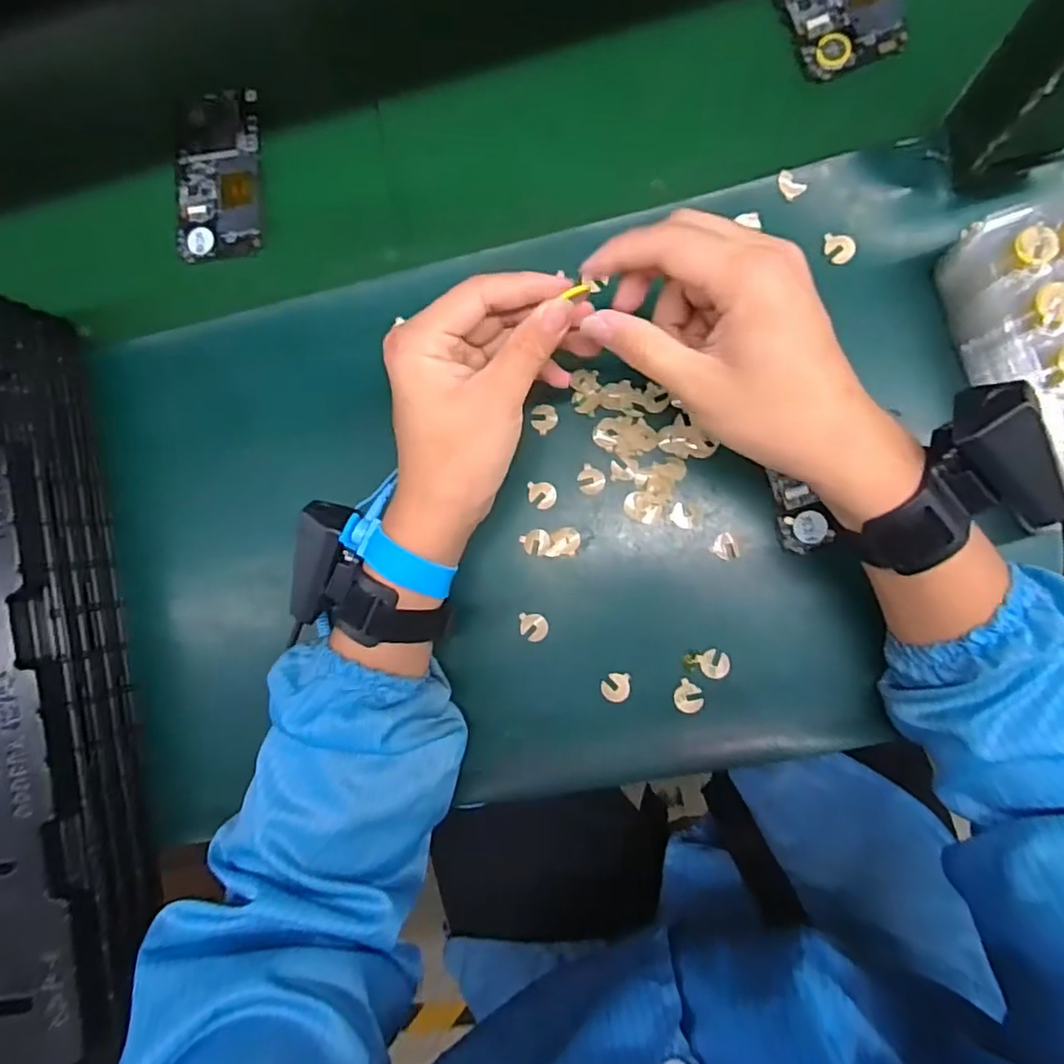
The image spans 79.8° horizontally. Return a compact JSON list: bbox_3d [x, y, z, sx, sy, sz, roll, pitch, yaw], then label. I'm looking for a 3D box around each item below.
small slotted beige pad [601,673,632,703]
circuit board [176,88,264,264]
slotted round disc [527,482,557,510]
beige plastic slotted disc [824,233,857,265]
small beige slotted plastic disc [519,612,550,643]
[{"bbox_3d":[0.053,0.099,0.404,0.019,0.004,0.018,1,85,8],"label":"small slotted beige pad"},{"bbox_3d":[-0.229,-0.261,0.463,0.066,0.004,0.126,-5,84,7],"label":"circuit board"},{"bbox_3d":[0.007,-0.024,0.415,0.019,0.004,0.018,-1,85,8],"label":"slotted round disc"},{"bbox_3d":[0.193,-0.177,0.397,0.018,0.004,0.018,-1,85,8],"label":"beige plastic slotted disc"},{"bbox_3d":[0.001,0.062,0.411,0.018,0.004,0.019,-1,85,8],"label":"small beige slotted plastic disc"}]

